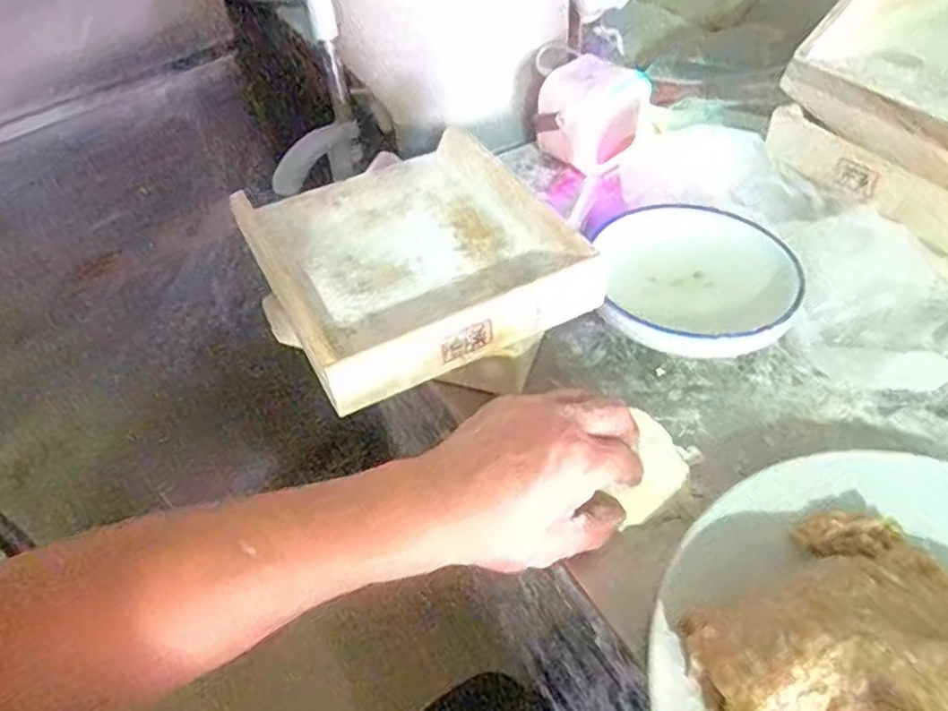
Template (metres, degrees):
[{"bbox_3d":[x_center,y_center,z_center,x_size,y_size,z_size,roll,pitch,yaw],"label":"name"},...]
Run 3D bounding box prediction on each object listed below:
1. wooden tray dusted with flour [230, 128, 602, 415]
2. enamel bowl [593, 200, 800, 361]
[{"bbox_3d":[-0.052,-0.088,0.529,0.215,0.048,0.256,-24,50,-17],"label":"wooden tray dusted with flour"},{"bbox_3d":[0.171,-0.061,0.544,0.154,0.042,0.157,-2,47,3],"label":"enamel bowl"}]

